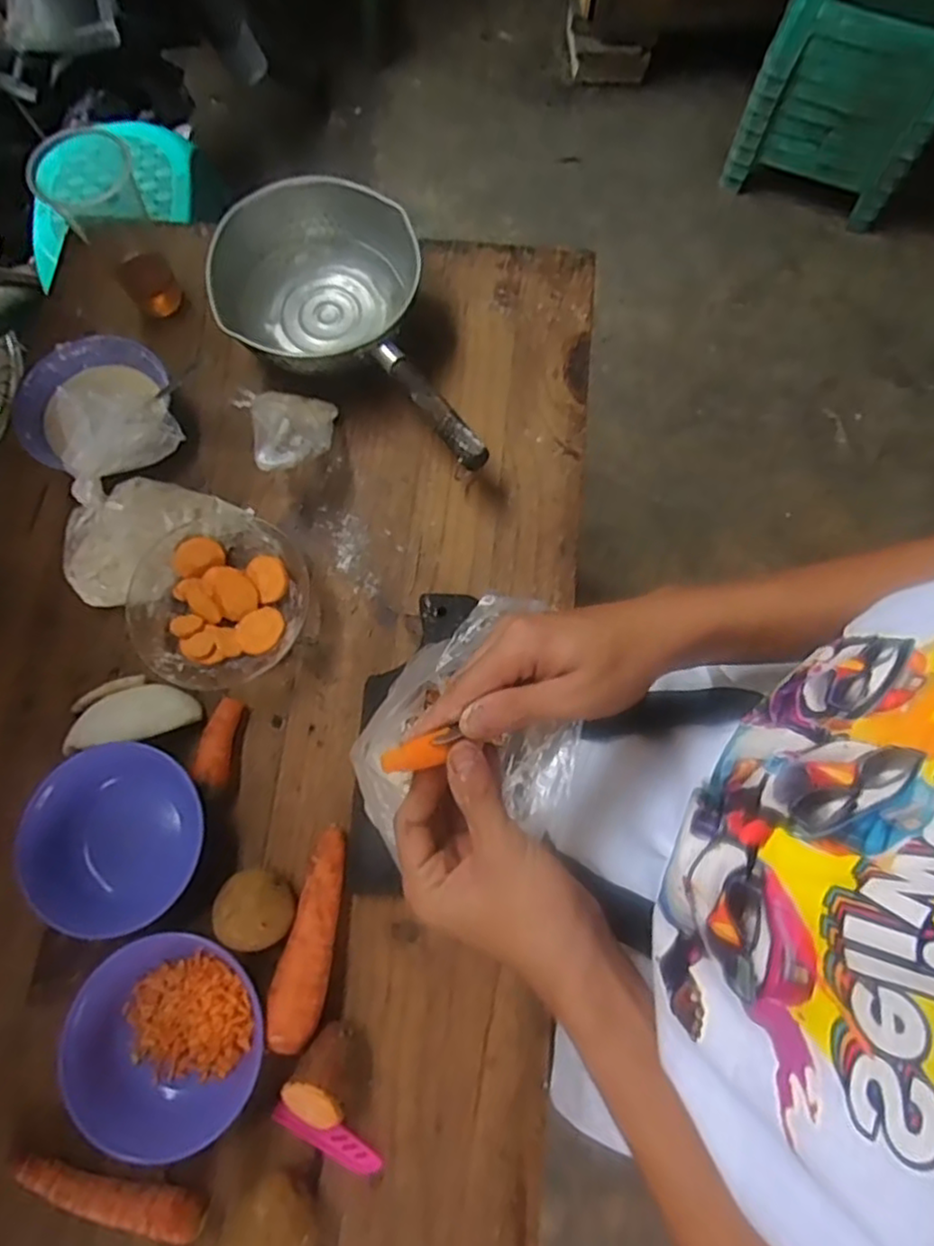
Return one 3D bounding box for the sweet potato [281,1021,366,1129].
[{"bbox_3d":[-0.105,0.341,0.505,0.046,0.043,0.068,32,77,6],"label":"sweet potato"}]

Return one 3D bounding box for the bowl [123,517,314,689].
[{"bbox_3d":[-0.226,-0.018,0.625,0.157,0.044,0.153,1,75,-2],"label":"bowl"}]

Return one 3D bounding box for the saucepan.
[{"bbox_3d":[-0.105,-0.300,0.678,0.199,0.097,0.394,-32,66,-10],"label":"saucepan"}]

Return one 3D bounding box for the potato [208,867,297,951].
[{"bbox_3d":[-0.168,0.227,0.532,0.062,0.046,0.054,27,76,5],"label":"potato"}]

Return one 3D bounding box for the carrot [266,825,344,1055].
[{"bbox_3d":[-0.121,0.247,0.537,0.041,0.046,0.157,12,75,1],"label":"carrot"}]

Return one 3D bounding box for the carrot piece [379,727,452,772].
[{"bbox_3d":[-0.025,0.064,0.334,0.036,0.008,0.015,-20,77,-18],"label":"carrot piece"}]

